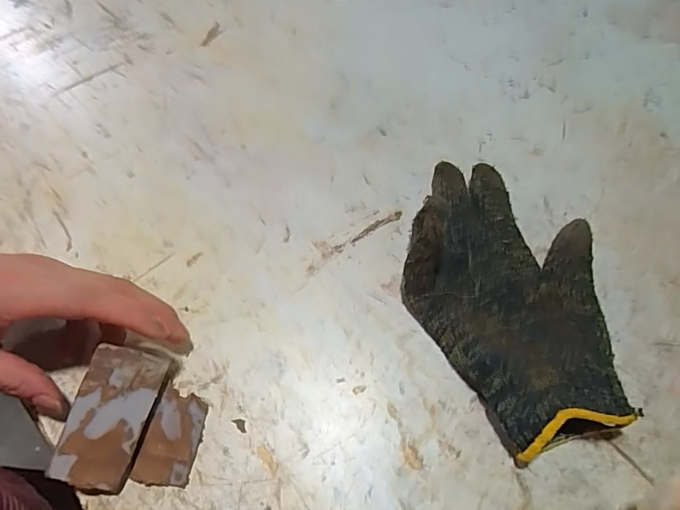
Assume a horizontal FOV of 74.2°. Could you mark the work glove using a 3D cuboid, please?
[{"bbox_3d":[0.102,0.016,0.281,0.118,0.046,0.192,2,60,1],"label":"work glove"}]

